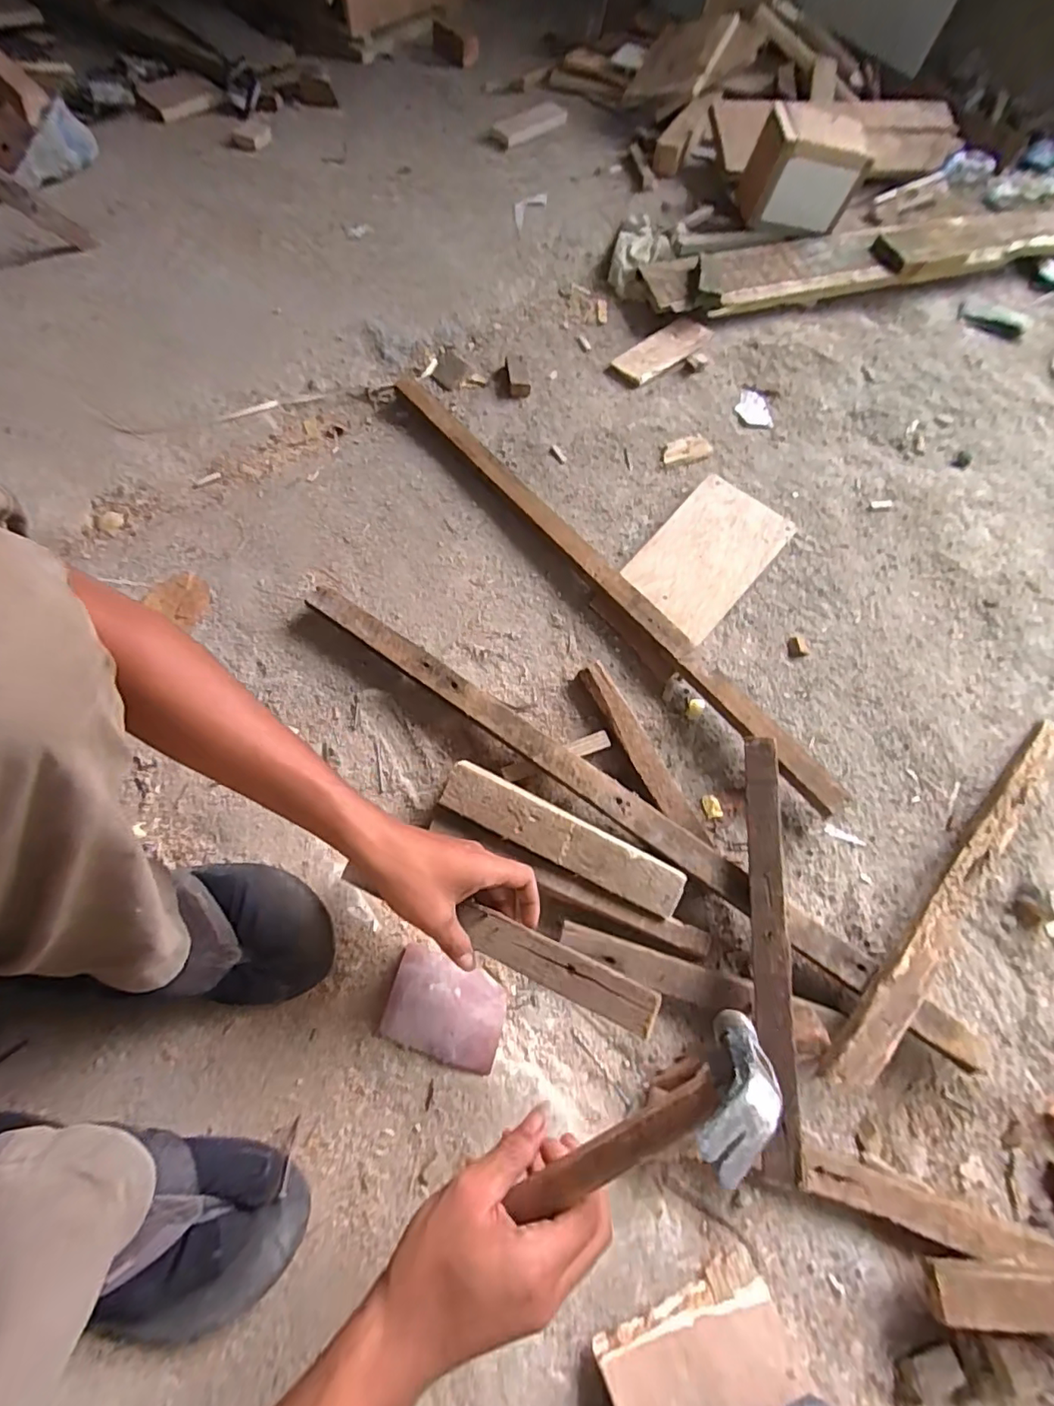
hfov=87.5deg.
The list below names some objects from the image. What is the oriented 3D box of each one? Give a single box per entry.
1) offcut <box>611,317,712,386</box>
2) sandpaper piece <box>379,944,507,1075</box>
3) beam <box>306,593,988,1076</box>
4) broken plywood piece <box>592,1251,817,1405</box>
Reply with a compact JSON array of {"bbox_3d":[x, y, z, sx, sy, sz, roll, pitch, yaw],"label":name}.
[{"bbox_3d":[0.212,-0.547,0.850,0.176,0.013,0.068,-37,72,-18],"label":"offcut"},{"bbox_3d":[-0.070,0.264,0.473,0.100,0.015,0.075,19,66,6],"label":"sandpaper piece"},{"bbox_3d":[0.070,0.094,0.543,0.732,0.035,0.033,33,68,12],"label":"beam"},{"bbox_3d":[0.123,0.463,0.382,0.132,0.008,0.080,-14,52,-18],"label":"broken plywood piece"}]

